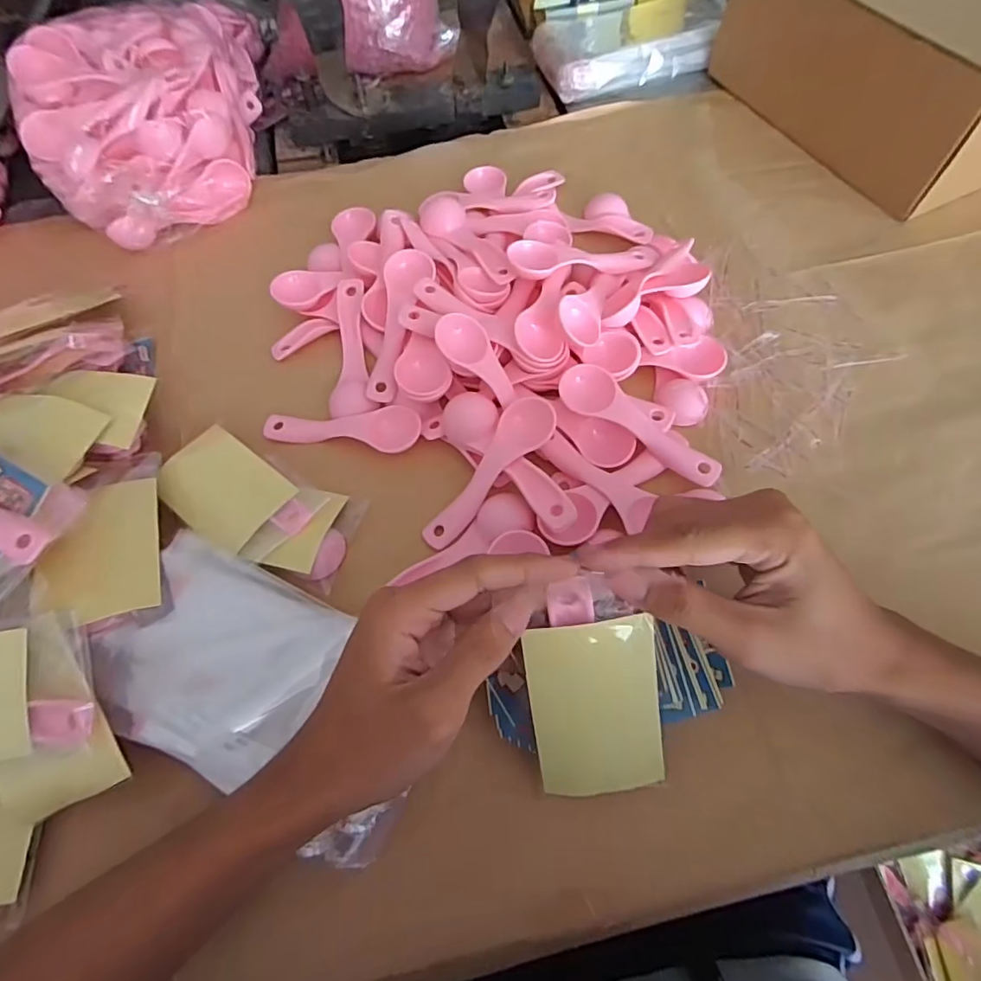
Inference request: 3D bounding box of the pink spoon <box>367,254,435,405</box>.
[{"bbox_3d":[-0.065,-0.117,0.366,0.034,0.020,0.111,10,86,8],"label":"pink spoon"}]

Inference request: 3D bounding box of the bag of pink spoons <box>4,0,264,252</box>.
[{"bbox_3d":[-0.299,-0.342,0.466,0.160,0.093,0.282,-7,65,0],"label":"bag of pink spoons"}]

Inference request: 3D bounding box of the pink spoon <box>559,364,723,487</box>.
[{"bbox_3d":[0.095,-0.043,0.333,0.111,0.023,0.030,28,70,15],"label":"pink spoon"}]

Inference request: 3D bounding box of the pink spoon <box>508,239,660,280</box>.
[{"bbox_3d":[0.069,-0.165,0.378,0.116,0.016,0.026,-9,64,-22],"label":"pink spoon"}]

